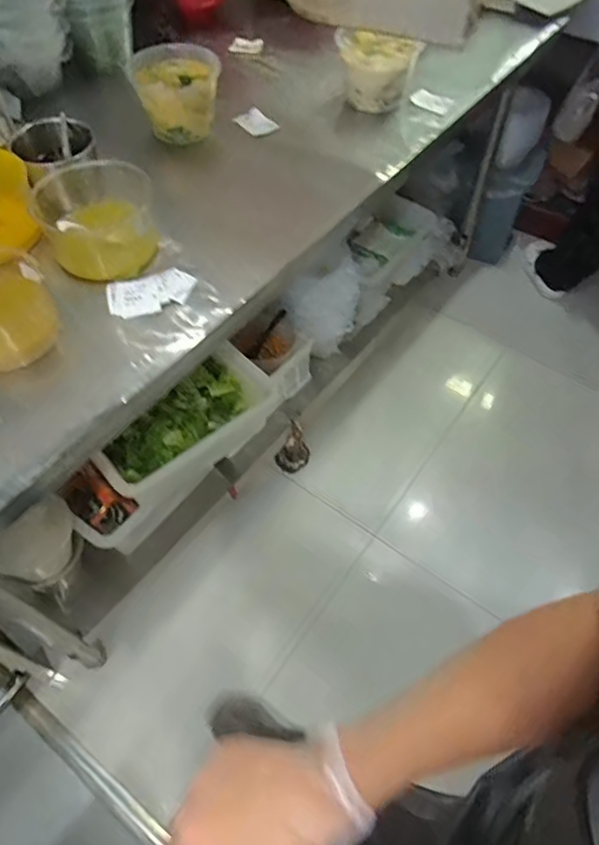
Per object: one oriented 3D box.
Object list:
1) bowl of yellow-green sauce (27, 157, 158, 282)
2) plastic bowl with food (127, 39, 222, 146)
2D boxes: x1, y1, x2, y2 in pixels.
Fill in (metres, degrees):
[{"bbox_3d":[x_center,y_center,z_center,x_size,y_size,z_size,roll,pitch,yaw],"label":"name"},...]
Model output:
[{"bbox_3d":[-0.314,-0.323,0.875,0.173,0.087,0.209,-12,58,-7],"label":"bowl of yellow-green sauce"},{"bbox_3d":[-0.229,-0.624,1.052,0.165,0.110,0.179,0,57,0],"label":"plastic bowl with food"}]

